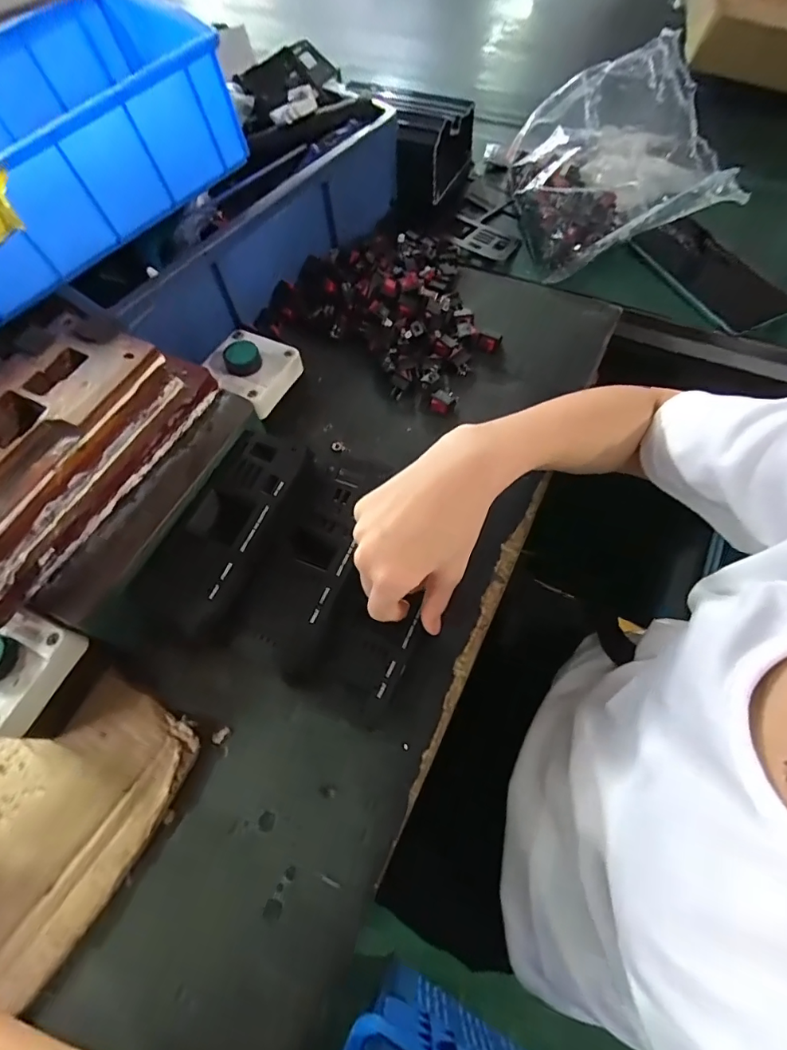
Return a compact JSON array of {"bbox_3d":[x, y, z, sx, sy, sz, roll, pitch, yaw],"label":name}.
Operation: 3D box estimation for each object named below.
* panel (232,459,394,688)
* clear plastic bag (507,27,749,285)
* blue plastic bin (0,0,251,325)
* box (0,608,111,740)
[{"bbox_3d":[-0.055,0.023,0.336,0.056,0.028,0.158,24,64,-3],"label":"panel"},{"bbox_3d":[0.237,-0.386,0.500,0.197,0.102,0.218,-5,63,0],"label":"clear plastic bag"},{"bbox_3d":[-0.289,-0.313,0.394,0.275,0.090,0.199,-39,68,-16],"label":"blue plastic bin"},{"bbox_3d":[-0.240,0.092,0.305,0.071,0.058,0.066,17,65,11],"label":"box"}]

